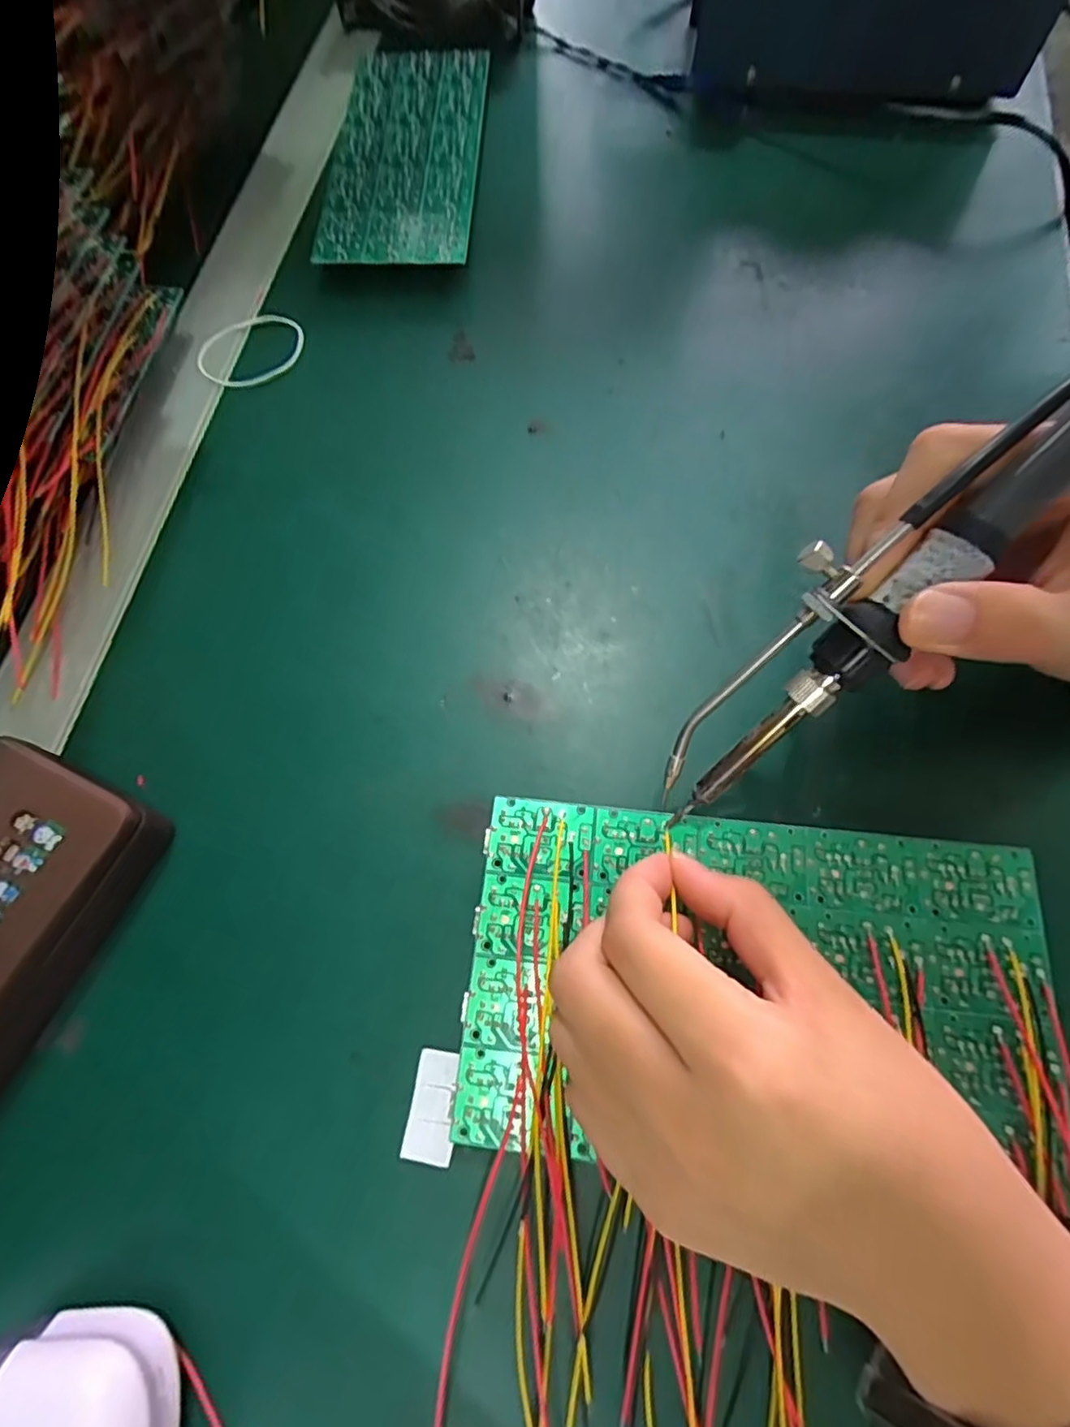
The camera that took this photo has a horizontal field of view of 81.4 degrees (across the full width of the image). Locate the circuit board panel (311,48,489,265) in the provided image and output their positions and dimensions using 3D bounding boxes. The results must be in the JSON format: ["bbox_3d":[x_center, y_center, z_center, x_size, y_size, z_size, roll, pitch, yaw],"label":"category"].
[{"bbox_3d":[-0.067,-0.294,0.325,0.074,0.005,0.159,3,72,4],"label":"circuit board panel"}]

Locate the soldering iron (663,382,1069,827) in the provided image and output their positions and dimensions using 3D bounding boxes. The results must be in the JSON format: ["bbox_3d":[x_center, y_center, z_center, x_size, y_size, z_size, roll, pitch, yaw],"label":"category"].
[{"bbox_3d":[0.114,-0.048,0.164,0.209,0.035,0.033,-43,70,22],"label":"soldering iron"}]

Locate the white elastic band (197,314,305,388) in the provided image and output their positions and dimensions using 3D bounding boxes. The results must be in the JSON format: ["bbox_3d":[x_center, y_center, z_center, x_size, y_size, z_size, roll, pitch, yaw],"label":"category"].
[{"bbox_3d":[-0.138,-0.177,0.303,0.051,0.006,0.038,-32,71,-8],"label":"white elastic band"}]

